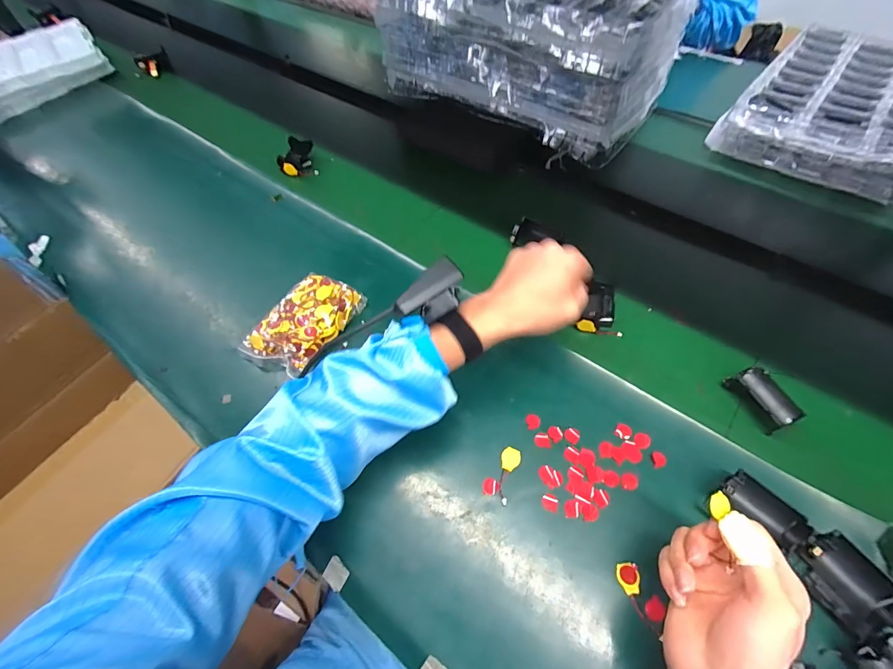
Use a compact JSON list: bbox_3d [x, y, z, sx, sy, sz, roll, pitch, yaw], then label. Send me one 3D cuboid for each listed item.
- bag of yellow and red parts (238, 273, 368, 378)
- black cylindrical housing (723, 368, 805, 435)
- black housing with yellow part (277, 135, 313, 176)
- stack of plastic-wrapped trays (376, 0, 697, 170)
[{"bbox_3d":[-0.185,-0.018,0.509,0.095,0.024,0.148,24,63,14],"label":"bag of yellow and red parts"},{"bbox_3d":[0.358,0.072,0.441,0.034,0.033,0.069,-23,62,-12],"label":"black cylindrical housing"},{"bbox_3d":[-0.278,-0.330,0.723,0.053,0.032,0.079,0,57,2],"label":"black housing with yellow part"},{"bbox_3d":[0.158,-0.564,0.740,0.496,0.184,0.313,32,64,20],"label":"stack of plastic-wrapped trays"}]

